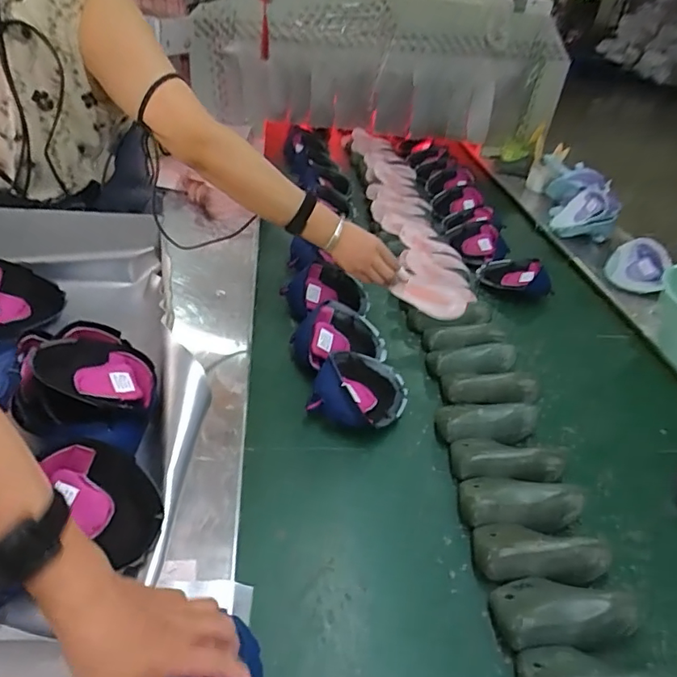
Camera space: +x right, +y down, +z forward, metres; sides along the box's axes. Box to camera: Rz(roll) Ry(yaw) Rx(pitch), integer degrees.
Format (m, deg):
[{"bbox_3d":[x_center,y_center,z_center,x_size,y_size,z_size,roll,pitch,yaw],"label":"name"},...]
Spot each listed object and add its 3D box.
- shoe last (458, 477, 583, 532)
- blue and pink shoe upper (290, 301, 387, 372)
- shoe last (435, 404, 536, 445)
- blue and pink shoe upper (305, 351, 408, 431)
[{"bbox_3d":[0.238,0.213,0.685,0.154,0.054,0.074,5,37,-2],"label":"shoe last"},{"bbox_3d":[0.000,-0.002,0.896,0.150,0.072,0.102,-11,40,-23],"label":"blue and pink shoe upper"},{"bbox_3d":[0.223,0.126,0.790,0.152,0.050,0.075,2,37,-6],"label":"shoe last"},{"bbox_3d":[0.036,0.078,0.807,0.129,0.063,0.141,4,37,-3],"label":"blue and pink shoe upper"}]

